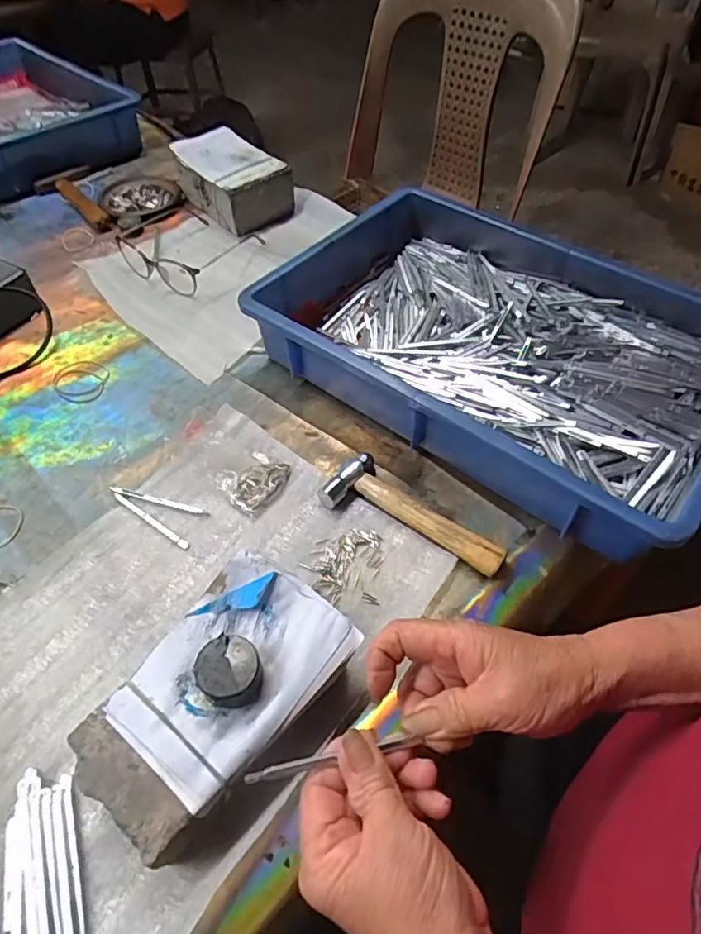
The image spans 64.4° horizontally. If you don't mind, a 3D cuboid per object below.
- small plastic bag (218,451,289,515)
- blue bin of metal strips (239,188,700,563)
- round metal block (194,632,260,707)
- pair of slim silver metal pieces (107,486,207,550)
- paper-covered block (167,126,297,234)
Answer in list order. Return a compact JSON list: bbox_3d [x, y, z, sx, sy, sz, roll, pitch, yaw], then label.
[{"bbox_3d":[-0.081,0.010,0.488,0.057,0.021,0.043,-37,60,-25],"label":"small plastic bag"},{"bbox_3d":[0.145,-0.118,0.551,0.427,0.093,0.284,34,60,22],"label":"blue bin of metal strips"},{"bbox_3d":[-0.074,0.125,0.339,0.038,0.020,0.039,1,53,-1],"label":"round metal block"},{"bbox_3d":[-0.167,0.034,0.479,0.095,0.004,0.037,25,56,19],"label":"pair of slim silver metal pieces"},{"bbox_3d":[-0.166,-0.397,0.766,0.150,0.068,0.101,35,60,25],"label":"paper-covered block"}]

